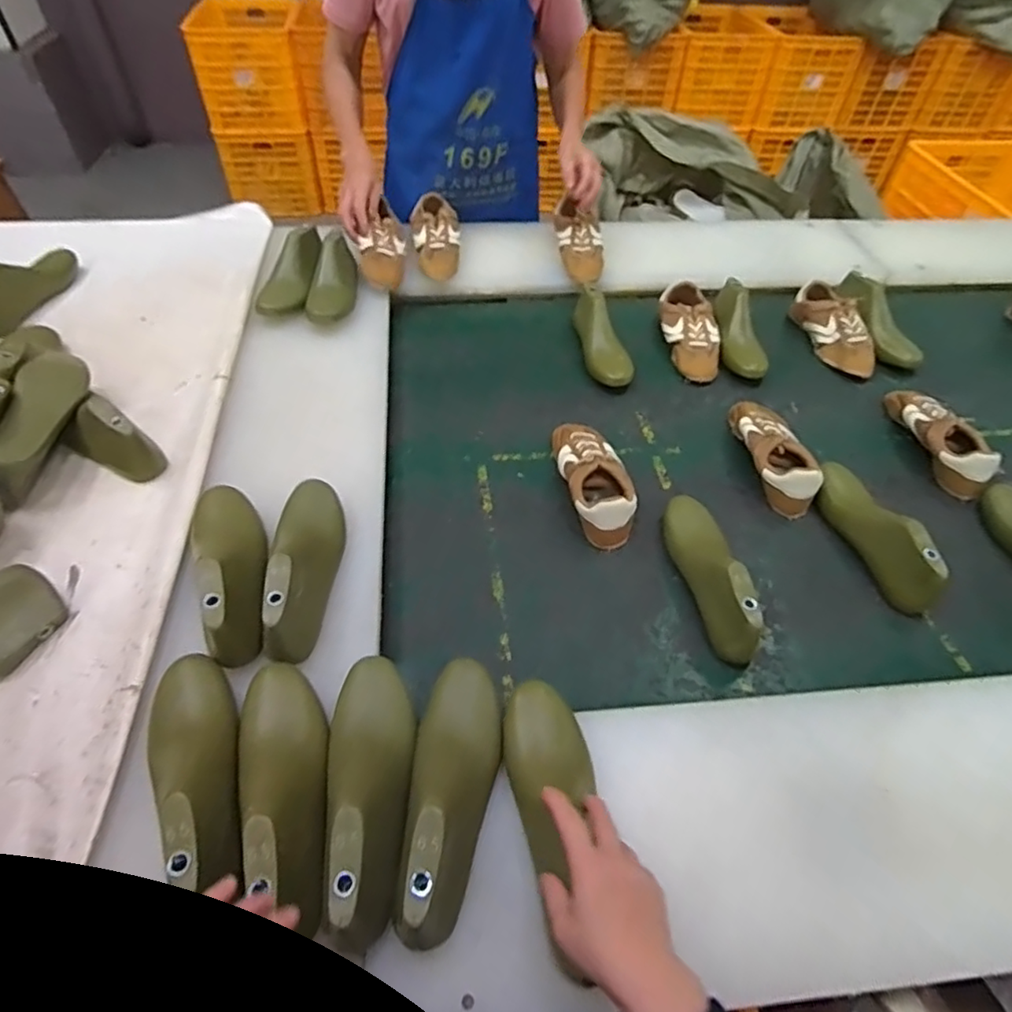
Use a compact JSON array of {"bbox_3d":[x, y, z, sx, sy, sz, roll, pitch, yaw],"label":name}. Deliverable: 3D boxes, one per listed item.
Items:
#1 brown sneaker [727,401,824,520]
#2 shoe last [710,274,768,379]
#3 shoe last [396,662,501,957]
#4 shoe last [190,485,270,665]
[{"bbox_3d":[0.401,-0.089,0.910,0.086,0.072,0.210,0,48,-2],"label":"brown sneaker"},{"bbox_3d":[0.422,-0.323,1.099,0.076,0.077,0.226,4,48,2],"label":"shoe last"},{"bbox_3d":[-0.044,0.237,0.527,0.077,0.074,0.238,2,50,-1],"label":"shoe last"},{"bbox_3d":[-0.316,0.054,0.674,0.081,0.074,0.244,-17,53,-16],"label":"shoe last"}]

